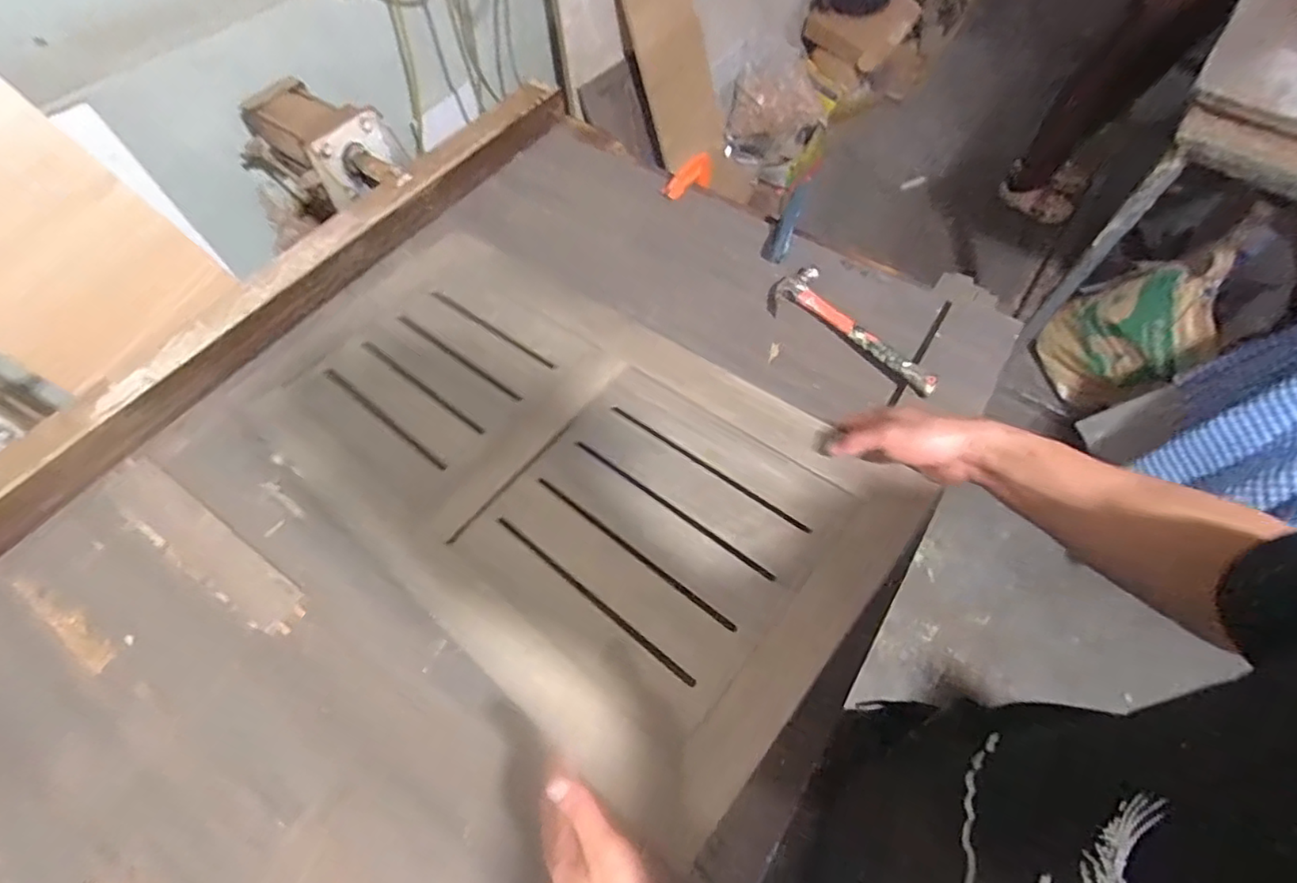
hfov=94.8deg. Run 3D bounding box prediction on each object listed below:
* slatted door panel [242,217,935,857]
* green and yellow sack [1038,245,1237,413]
[{"bbox_3d":[-0.120,0.002,0.660,0.722,0.024,0.390,34,68,27],"label":"slatted door panel"},{"bbox_3d":[1.191,-0.269,1.488,0.123,0.422,0.327,-25,63,-14],"label":"green and yellow sack"}]

